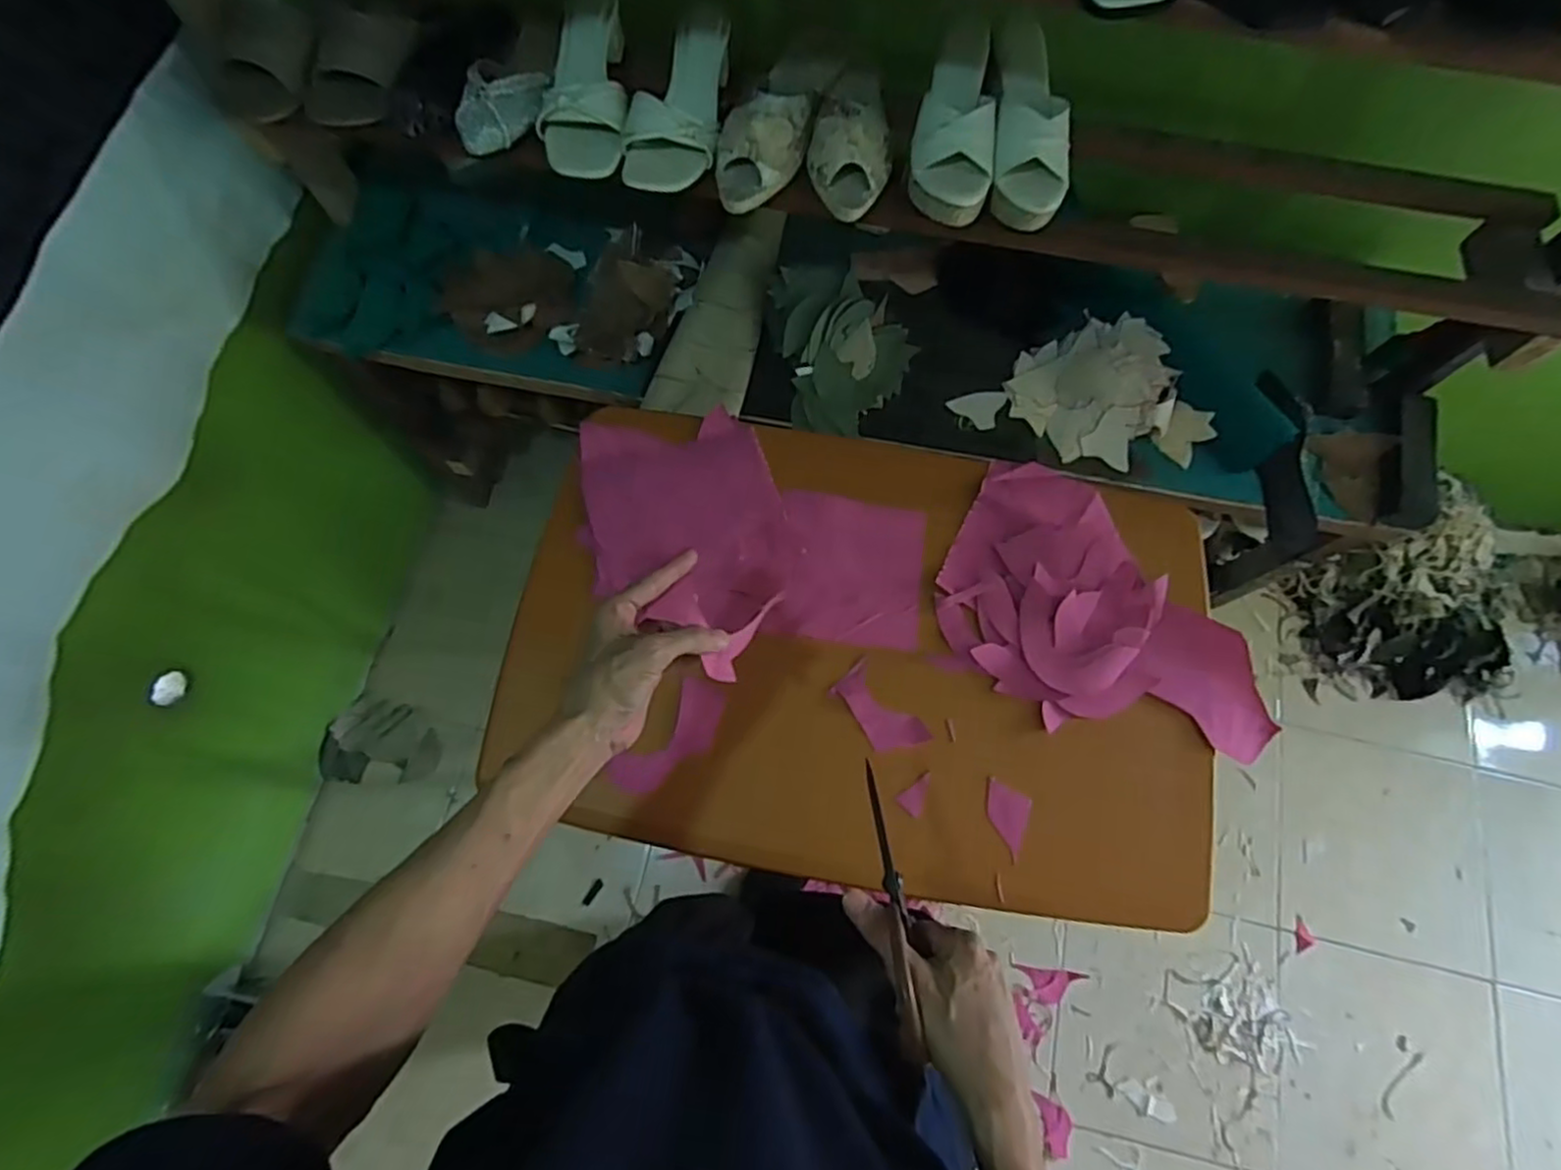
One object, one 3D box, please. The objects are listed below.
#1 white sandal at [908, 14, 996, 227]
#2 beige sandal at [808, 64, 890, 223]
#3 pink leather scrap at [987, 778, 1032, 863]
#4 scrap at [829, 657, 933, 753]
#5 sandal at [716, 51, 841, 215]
[{"bbox_3d":[0.185,-0.488,0.740,0.083,0.071,0.198,7,71,1],"label":"white sandal"},{"bbox_3d":[0.076,-0.504,0.764,0.088,0.056,0.218,1,71,-1],"label":"beige sandal"},{"bbox_3d":[0.225,0.235,0.707,0.045,0.004,0.064,21,72,6],"label":"pink leather scrap"},{"bbox_3d":[0.102,0.133,0.728,0.055,0.004,0.103,-39,83,-16],"label":"scrap"},{"bbox_3d":[-0.005,-0.514,0.760,0.087,0.061,0.239,18,72,5],"label":"sandal"}]

